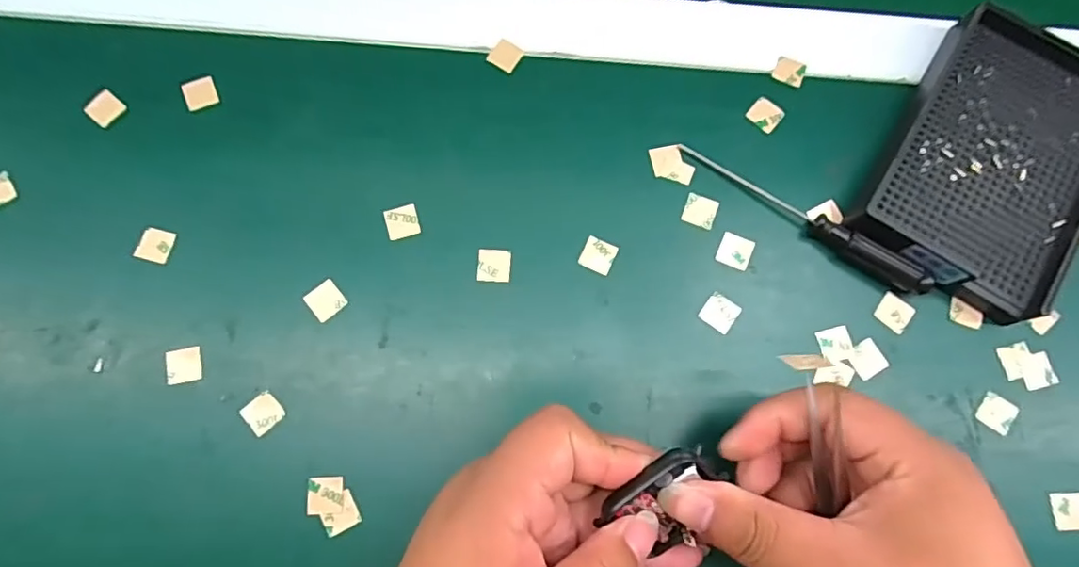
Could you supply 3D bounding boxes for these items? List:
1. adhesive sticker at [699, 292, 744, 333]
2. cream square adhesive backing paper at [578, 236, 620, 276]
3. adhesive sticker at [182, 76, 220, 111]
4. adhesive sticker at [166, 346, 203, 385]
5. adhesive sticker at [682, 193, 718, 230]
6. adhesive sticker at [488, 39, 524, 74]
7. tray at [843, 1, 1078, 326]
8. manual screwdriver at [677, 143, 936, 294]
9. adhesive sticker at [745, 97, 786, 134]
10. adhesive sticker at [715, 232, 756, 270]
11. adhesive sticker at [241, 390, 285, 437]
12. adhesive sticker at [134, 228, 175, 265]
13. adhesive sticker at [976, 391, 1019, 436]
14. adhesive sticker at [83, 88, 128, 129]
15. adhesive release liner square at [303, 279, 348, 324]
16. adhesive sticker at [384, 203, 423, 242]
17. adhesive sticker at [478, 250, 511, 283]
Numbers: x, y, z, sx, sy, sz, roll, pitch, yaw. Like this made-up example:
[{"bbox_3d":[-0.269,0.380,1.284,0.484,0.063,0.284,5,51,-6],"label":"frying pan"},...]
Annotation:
[{"bbox_3d":[0.086,0.014,0.271,0.016,0.004,0.016,35,78,7],"label":"adhesive sticker"},{"bbox_3d":[0.029,-0.014,0.278,0.016,0.004,0.016,25,79,3],"label":"cream square adhesive backing paper"},{"bbox_3d":[-0.173,-0.097,0.292,0.015,0.004,0.015,-23,78,-6],"label":"adhesive sticker"},{"bbox_3d":[-0.163,0.038,0.262,0.015,0.004,0.016,-11,77,-14],"label":"adhesive sticker"},{"bbox_3d":[0.080,-0.036,0.283,0.015,0.004,0.016,21,77,7],"label":"adhesive sticker"},{"bbox_3d":[-0.018,-0.120,0.300,0.016,0.004,0.016,32,78,6],"label":"adhesive sticker"},{"bbox_3d":[0.222,-0.062,0.281,0.090,0.025,0.138,33,78,6],"label":"tray"},{"bbox_3d":[0.127,-0.033,0.277,0.130,0.014,0.011,33,78,7],"label":"manual screwdriver"},{"bbox_3d":[0.117,-0.087,0.296,0.016,0.004,0.017,36,80,5],"label":"adhesive sticker"},{"bbox_3d":[0.096,-0.016,0.279,0.015,0.004,0.016,22,79,5],"label":"adhesive sticker"},{"bbox_3d":[-0.124,0.058,0.258,0.015,0.004,0.015,-42,85,-16],"label":"adhesive sticker"},{"bbox_3d":[-0.184,-0.018,0.274,0.015,0.004,0.016,15,69,-9],"label":"adhesive sticker"},{"bbox_3d":[0.212,0.060,0.264,0.016,0.004,0.015,34,86,10],"label":"adhesive sticker"},{"bbox_3d":[-0.219,-0.088,0.289,0.013,0.004,0.016,38,79,8],"label":"adhesive sticker"},{"bbox_3d":[-0.101,0.008,0.270,0.016,0.004,0.016,-40,88,-16],"label":"adhesive release liner square"},{"bbox_3d":[-0.067,-0.030,0.280,0.016,0.004,0.017,-14,81,-8],"label":"adhesive sticker"},{"bbox_3d":[-0.022,-0.009,0.276,0.016,0.004,0.016,2,74,0],"label":"adhesive sticker"}]

